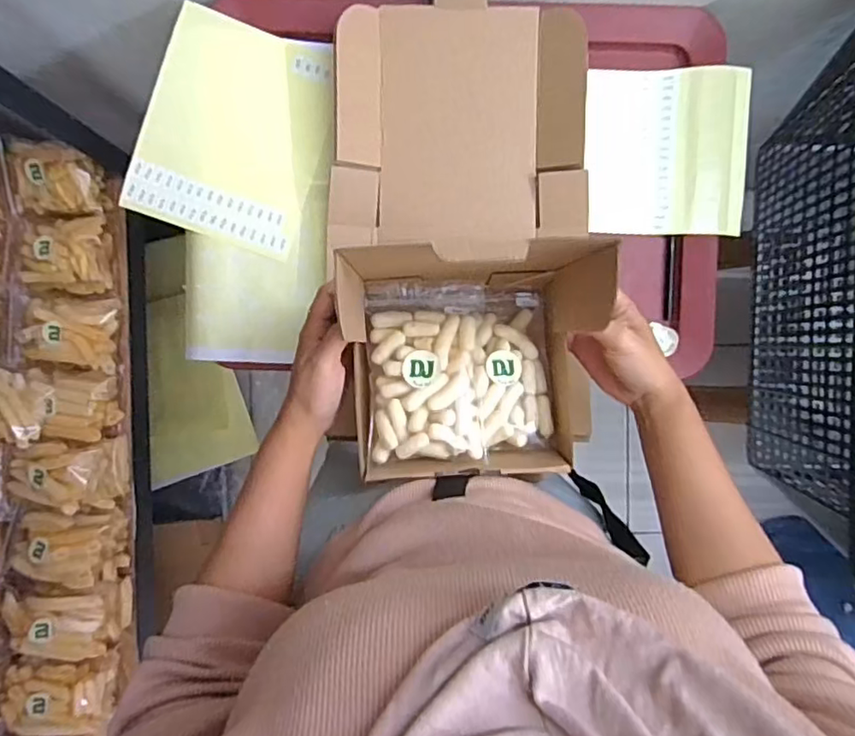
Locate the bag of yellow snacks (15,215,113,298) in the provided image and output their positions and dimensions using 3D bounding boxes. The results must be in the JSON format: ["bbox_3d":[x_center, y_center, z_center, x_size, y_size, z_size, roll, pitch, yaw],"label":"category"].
[{"bbox_3d":[-0.454,-0.140,0.739,0.108,0.054,0.092,0,92,-1],"label":"bag of yellow snacks"}]

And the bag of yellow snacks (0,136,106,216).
[{"bbox_3d":[-0.466,-0.233,0.722,0.139,0.049,0.095,3,92,-1],"label":"bag of yellow snacks"}]

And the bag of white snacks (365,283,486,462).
[{"bbox_3d":[0.000,0.002,0.467,0.089,0.035,0.140,-3,77,2],"label":"bag of white snacks"}]

